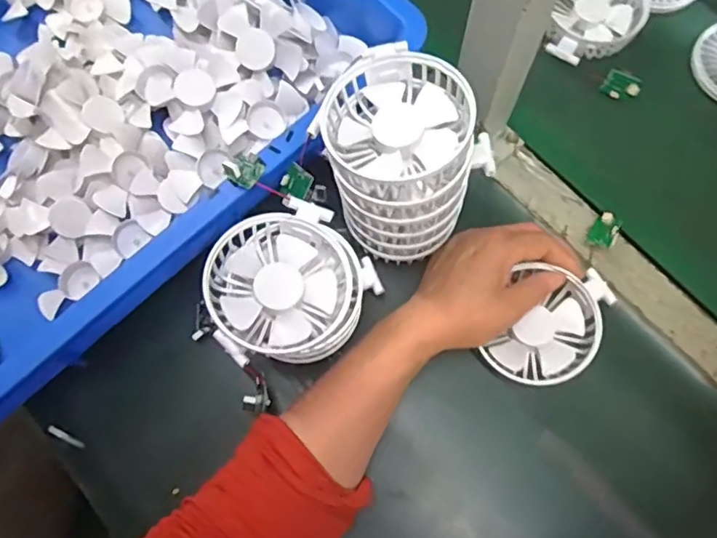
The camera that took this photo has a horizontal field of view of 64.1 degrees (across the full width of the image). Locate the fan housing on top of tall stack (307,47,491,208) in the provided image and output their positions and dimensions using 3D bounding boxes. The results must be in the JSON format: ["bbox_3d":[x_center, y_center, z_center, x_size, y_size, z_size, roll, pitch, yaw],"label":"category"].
[{"bbox_3d":[0.025,-0.085,0.348,0.089,0.030,0.093,-29,75,-9],"label":"fan housing on top of tall stack"}]

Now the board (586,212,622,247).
[{"bbox_3d":[0.199,-0.030,0.460,0.022,0.007,0.030,30,84,34],"label":"board"}]

